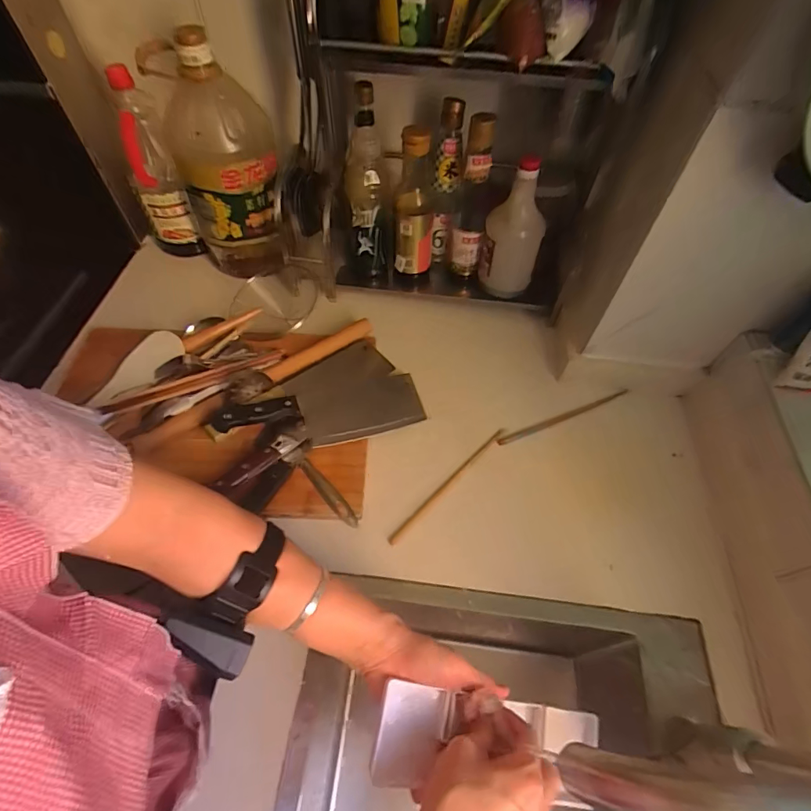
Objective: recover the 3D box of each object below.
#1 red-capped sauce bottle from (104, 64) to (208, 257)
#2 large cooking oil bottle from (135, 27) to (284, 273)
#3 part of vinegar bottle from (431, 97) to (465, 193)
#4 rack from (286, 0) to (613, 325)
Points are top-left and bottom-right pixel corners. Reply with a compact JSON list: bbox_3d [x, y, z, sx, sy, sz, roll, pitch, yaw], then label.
[{"bbox_3d":[-0.409,-0.370,0.728,0.079,0.280,0.072,-29,62,-18],"label":"red-capped sauce bottle"},{"bbox_3d":[-0.277,-0.364,0.691,0.147,0.326,0.112,-15,59,-11],"label":"large cooking oil bottle"},{"bbox_3d":[0.068,-0.384,0.655,0.042,0.129,0.043,10,57,5],"label":"part of vinegar bottle"},{"bbox_3d":[0.061,-0.391,0.643,0.408,0.451,0.208,9,57,4],"label":"rack"}]

